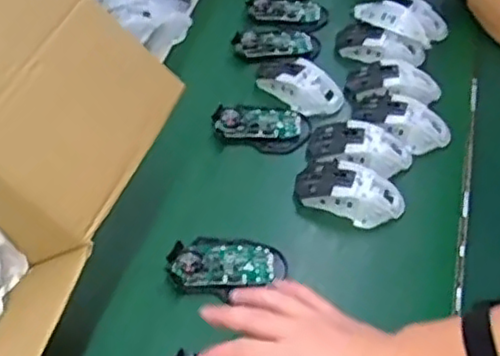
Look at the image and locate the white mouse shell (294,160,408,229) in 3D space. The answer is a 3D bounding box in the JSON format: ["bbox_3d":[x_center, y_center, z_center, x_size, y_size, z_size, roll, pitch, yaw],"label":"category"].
[{"bbox_3d":[0.108,0.016,0.727,0.116,0.038,0.071,23,52,16],"label":"white mouse shell"}]

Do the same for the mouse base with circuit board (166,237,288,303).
[{"bbox_3d":[-0.022,0.086,0.667,0.112,0.021,0.066,10,50,5],"label":"mouse base with circuit board"}]

